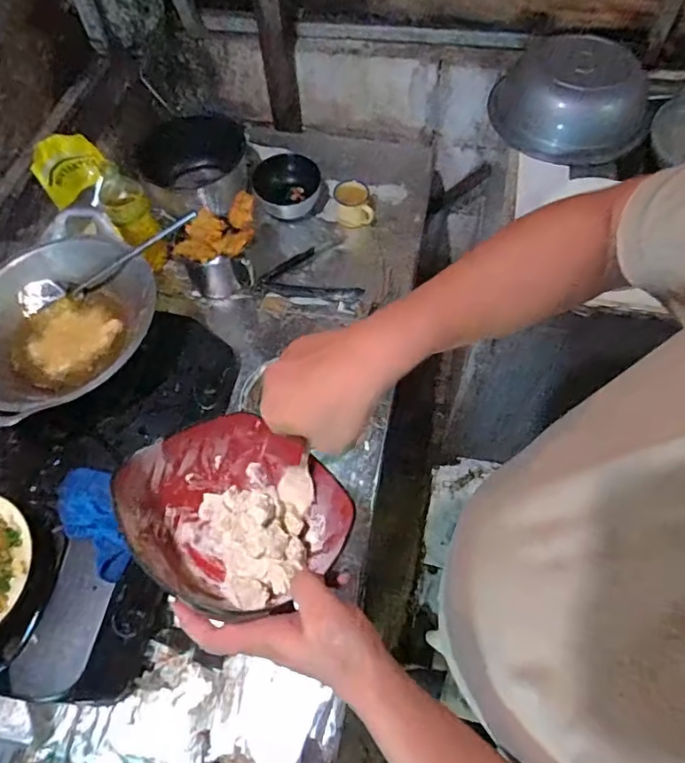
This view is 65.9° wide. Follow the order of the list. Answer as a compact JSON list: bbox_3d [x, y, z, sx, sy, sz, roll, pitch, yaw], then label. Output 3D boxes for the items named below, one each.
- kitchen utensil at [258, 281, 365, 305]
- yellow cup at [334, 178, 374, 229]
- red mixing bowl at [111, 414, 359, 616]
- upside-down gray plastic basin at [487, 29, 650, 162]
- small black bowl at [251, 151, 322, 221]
[{"bbox_3d":[-0.069,-0.178,1.075,0.213,0.023,0.044,9,62,7],"label":"kitchen utensil"},{"bbox_3d":[0.023,-0.388,1.150,0.075,0.075,0.069,-1,61,2],"label":"yellow cup"},{"bbox_3d":[-0.090,0.112,0.461,0.172,0.078,0.156,39,69,20],"label":"red mixing bowl"},{"bbox_3d":[0.469,-0.592,1.049,0.290,0.096,0.352,20,64,12],"label":"upside-down gray plastic basin"},{"bbox_3d":[-0.120,-0.431,1.162,0.144,0.062,0.131,-1,61,2],"label":"small black bowl"}]

